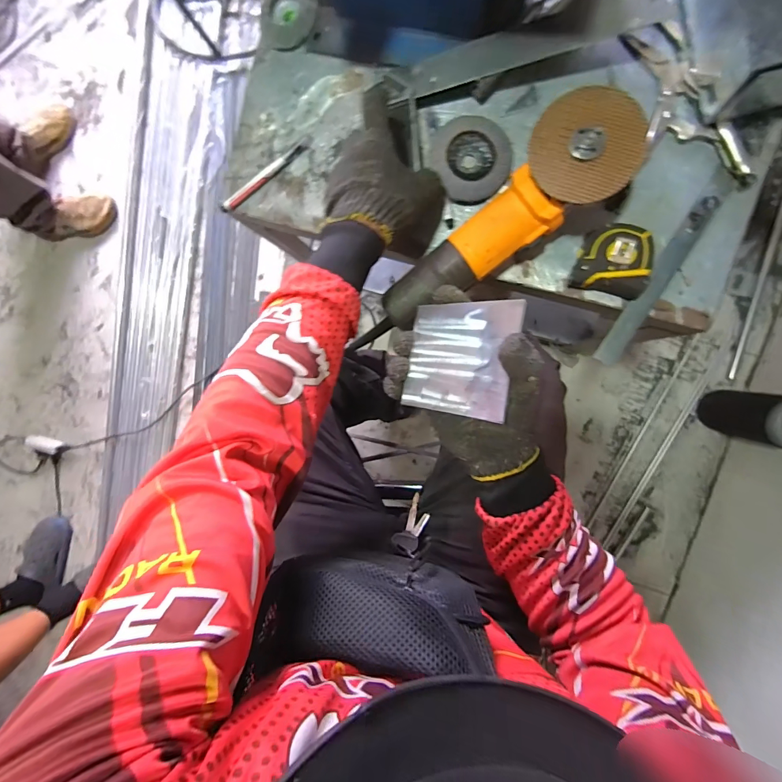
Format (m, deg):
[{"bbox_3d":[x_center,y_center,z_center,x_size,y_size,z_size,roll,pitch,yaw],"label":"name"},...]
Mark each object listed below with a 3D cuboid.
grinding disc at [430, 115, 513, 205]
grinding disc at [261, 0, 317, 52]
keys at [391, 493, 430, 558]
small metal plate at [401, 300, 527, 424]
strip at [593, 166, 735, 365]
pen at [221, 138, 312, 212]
[{"bbox_3d":[0.095,-0.268,0.447,0.086,0.011,0.095,-27,90,10],"label":"grinding disc"},{"bbox_3d":[-0.128,-0.463,0.480,0.072,0.016,0.071,1,94,9],"label":"grinding disc"},{"bbox_3d":[0.026,0.166,0.479,0.036,0.083,0.021,14,135,8],"label":"keys"},{"bbox_3d":[0.060,-0.030,0.348,0.105,0.006,0.098,9,88,45],"label":"small metal plate"},{"bbox_3d":[0.302,-0.131,0.427,0.026,0.012,0.228,31,98,6],"label":"strip"},{"bbox_3d":[-0.161,-0.278,0.499,0.143,0.013,0.014,-34,88,10],"label":"pen"}]

